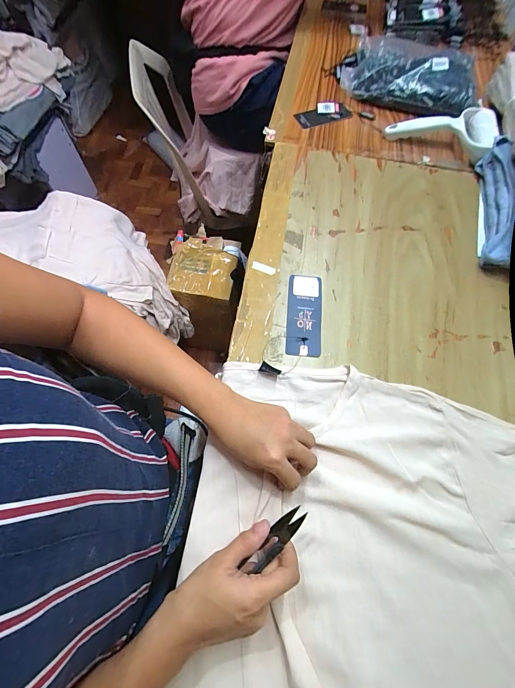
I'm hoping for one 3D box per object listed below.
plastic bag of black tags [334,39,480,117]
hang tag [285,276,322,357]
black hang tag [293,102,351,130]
[{"bbox_3d":[0.285,-0.516,0.600,0.265,0.061,0.131,16,67,4],"label":"plastic bag of black tags"},{"bbox_3d":[0.063,-0.041,0.418,0.046,0.004,0.119,6,67,0],"label":"hang tag"},{"bbox_3d":[0.124,-0.447,0.608,0.114,0.010,0.056,-24,70,-12],"label":"black hang tag"}]

